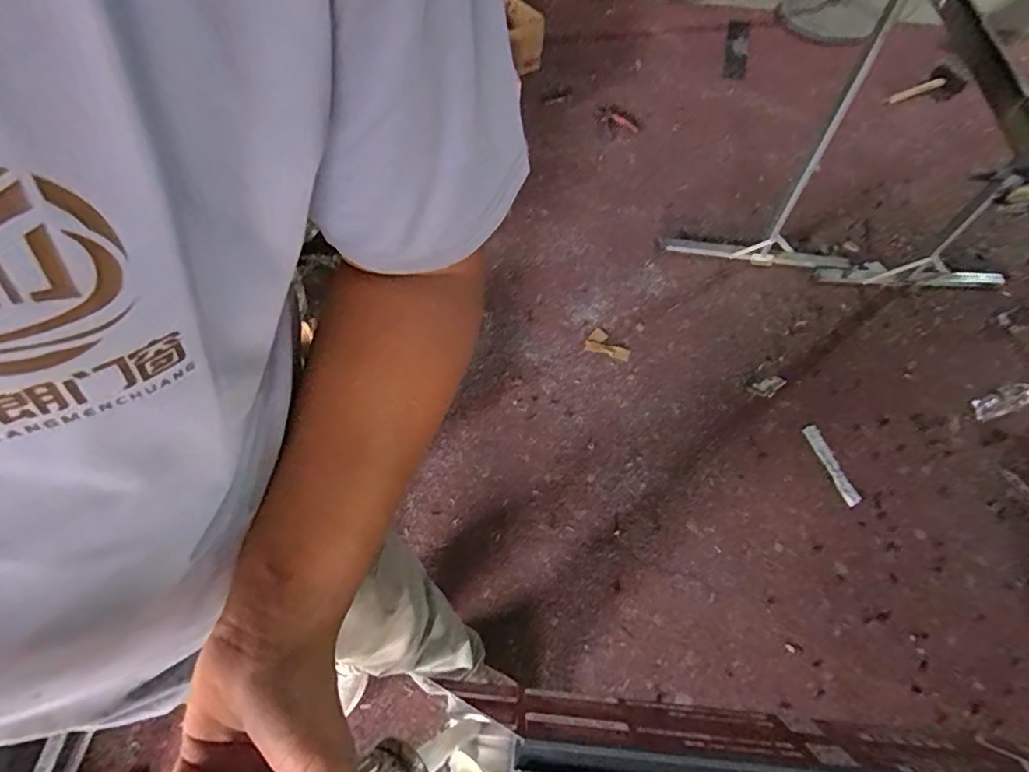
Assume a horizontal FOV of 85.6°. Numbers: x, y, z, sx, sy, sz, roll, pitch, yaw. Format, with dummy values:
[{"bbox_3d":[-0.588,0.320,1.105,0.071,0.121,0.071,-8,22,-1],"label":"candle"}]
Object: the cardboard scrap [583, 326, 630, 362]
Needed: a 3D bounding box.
[{"bbox_3d":[0.263,-0.109,1.605,0.083,0.034,0.135,-38,69,-22],"label":"cardboard scrap"}]

